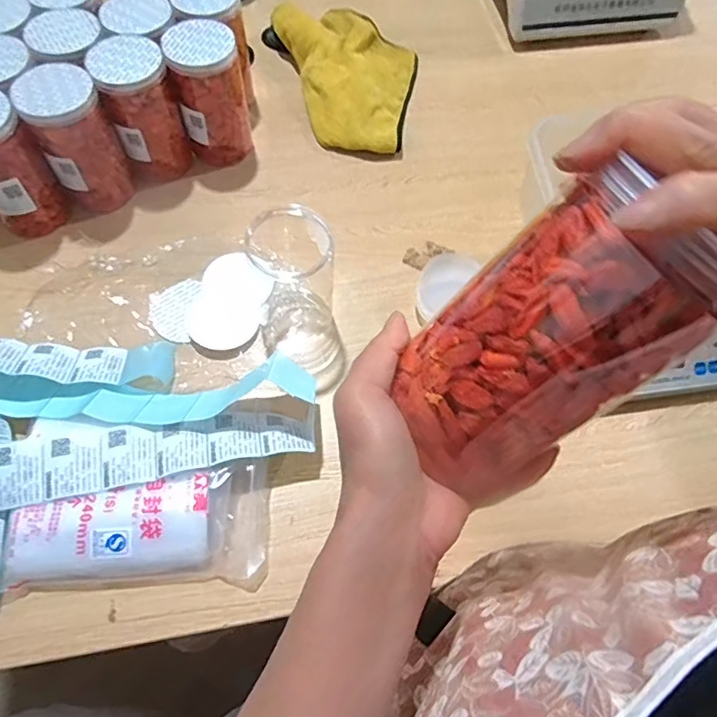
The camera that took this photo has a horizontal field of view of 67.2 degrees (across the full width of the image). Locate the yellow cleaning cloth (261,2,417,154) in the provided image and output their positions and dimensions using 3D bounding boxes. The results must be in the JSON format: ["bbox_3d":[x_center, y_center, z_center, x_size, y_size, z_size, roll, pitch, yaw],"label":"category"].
[{"bbox_3d":[-0.035,-0.421,0.803,0.237,0.051,0.267,4,63,1],"label":"yellow cleaning cloth"}]

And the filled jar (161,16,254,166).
[{"bbox_3d":[-0.185,-0.333,0.689,0.083,0.153,0.080,1,63,-1],"label":"filled jar"}]

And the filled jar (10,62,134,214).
[{"bbox_3d":[-0.327,-0.256,0.636,0.077,0.147,0.075,1,63,-1],"label":"filled jar"}]

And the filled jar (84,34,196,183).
[{"bbox_3d":[-0.263,-0.304,0.668,0.086,0.148,0.076,-27,67,-14],"label":"filled jar"}]

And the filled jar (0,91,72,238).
[{"bbox_3d":[-0.404,-0.219,0.618,0.075,0.149,0.081,1,63,-1],"label":"filled jar"}]

